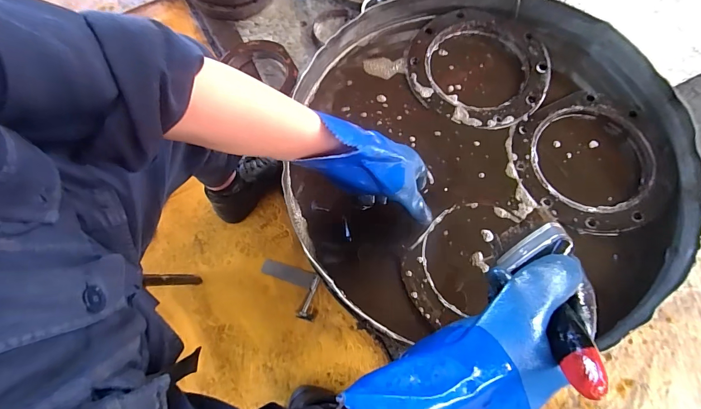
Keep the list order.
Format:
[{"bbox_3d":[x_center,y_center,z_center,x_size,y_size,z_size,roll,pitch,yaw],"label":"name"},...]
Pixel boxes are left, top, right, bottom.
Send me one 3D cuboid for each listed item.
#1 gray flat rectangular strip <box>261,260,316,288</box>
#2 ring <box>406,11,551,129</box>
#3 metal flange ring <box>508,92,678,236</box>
[{"bbox_3d":[-0.144,0.160,0.832,0.127,0.004,0.035,15,72,11],"label":"gray flat rectangular strip"},{"bbox_3d":[0.207,-0.225,0.582,0.219,0.026,0.212,0,70,-1],"label":"ring"},{"bbox_3d":[0.356,-0.063,0.523,0.216,0.022,0.212,0,70,-1],"label":"metal flange ring"}]

